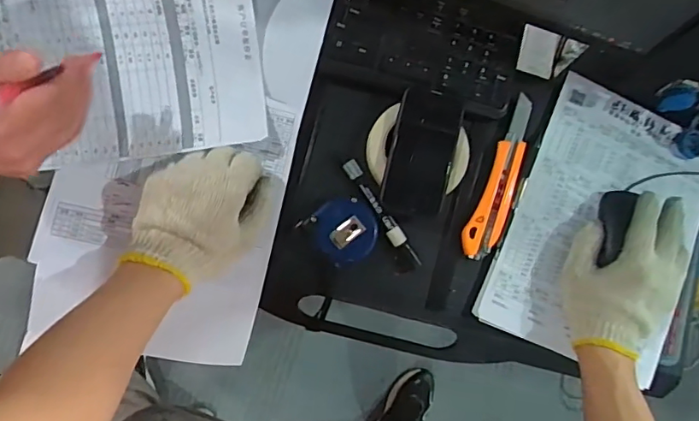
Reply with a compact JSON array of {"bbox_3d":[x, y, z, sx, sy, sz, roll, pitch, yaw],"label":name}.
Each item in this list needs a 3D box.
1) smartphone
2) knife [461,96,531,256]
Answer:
[{"bbox_3d":[0.077,-0.062,0.552,0.067,0.011,0.127,13,89,-8],"label":"smartphone"},{"bbox_3d":[0.167,-0.036,0.566,0.040,0.010,0.183,20,88,-8],"label":"knife"}]

